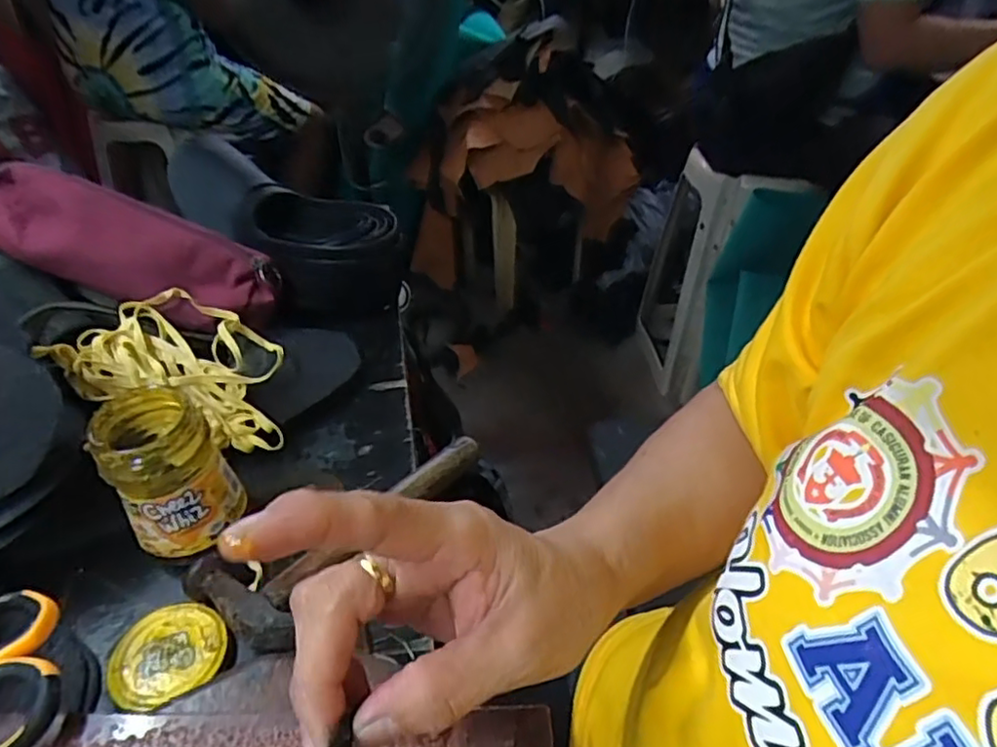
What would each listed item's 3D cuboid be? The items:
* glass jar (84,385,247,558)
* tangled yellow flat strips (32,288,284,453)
[{"bbox_3d":[-0.196,0.056,0.376,0.060,0.083,0.059,0,40,0],"label":"glass jar"},{"bbox_3d":[-0.224,-0.010,0.456,0.153,0.030,0.096,25,64,-14],"label":"tangled yellow flat strips"}]

